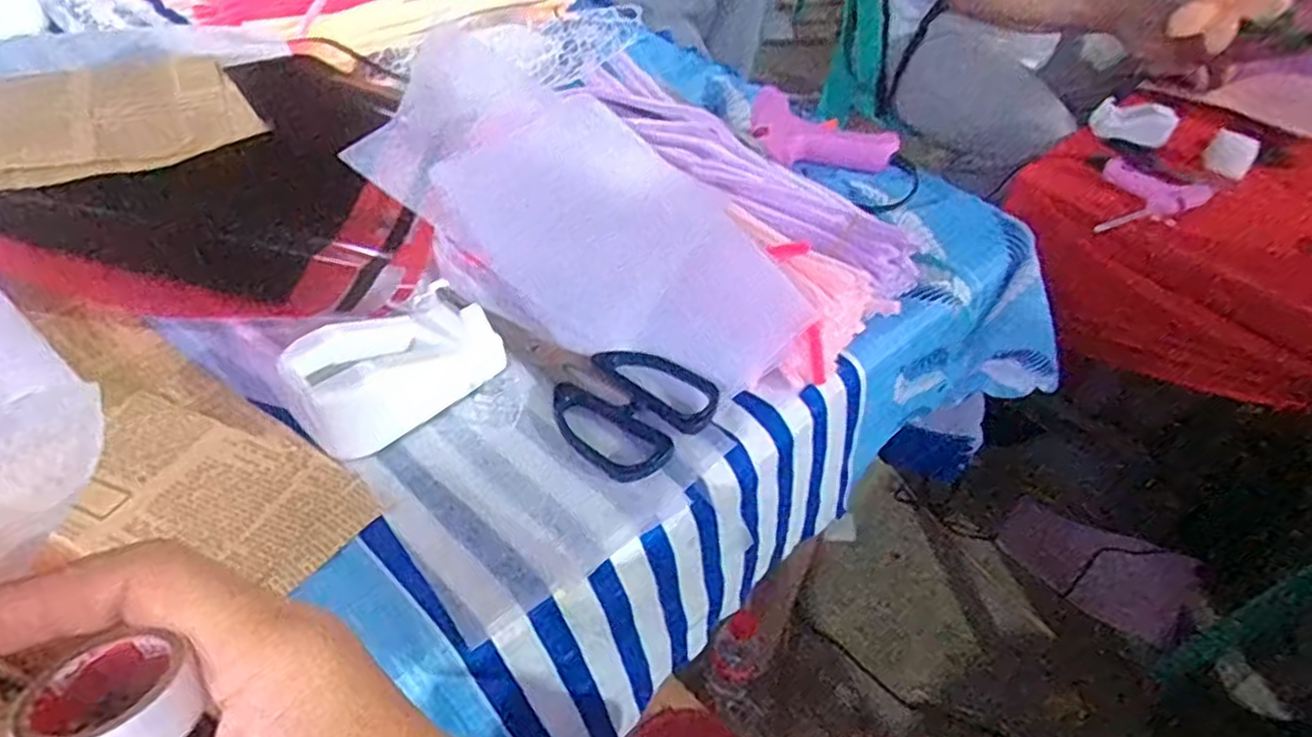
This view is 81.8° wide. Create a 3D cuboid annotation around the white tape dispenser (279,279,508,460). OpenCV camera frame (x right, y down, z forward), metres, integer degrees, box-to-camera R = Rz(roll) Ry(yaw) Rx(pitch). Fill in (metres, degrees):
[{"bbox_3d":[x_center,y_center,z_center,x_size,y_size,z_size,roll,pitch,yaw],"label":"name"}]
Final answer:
[{"bbox_3d":[-0.132,-0.002,0.384,0.052,0.038,0.106,34,51,28],"label":"white tape dispenser"}]

